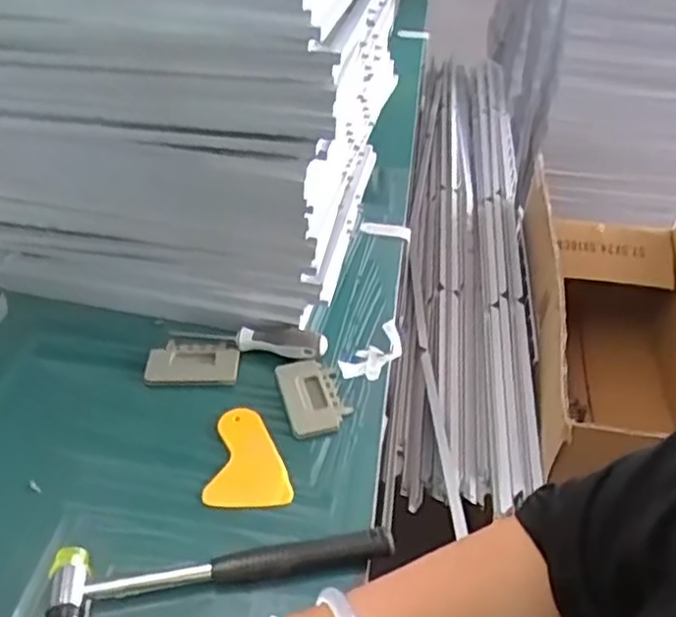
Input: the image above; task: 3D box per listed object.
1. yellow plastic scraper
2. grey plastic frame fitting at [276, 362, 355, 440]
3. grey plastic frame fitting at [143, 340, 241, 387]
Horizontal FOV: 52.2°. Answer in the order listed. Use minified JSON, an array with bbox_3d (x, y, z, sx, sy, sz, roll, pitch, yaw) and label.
[{"bbox_3d":[-0.073,0.127,0.592,0.067,0.008,0.097,5,39,-5],"label":"yellow plastic scraper"},{"bbox_3d":[-0.023,0.080,0.635,0.055,0.010,0.087,-8,43,-16],"label":"grey plastic frame fitting"},{"bbox_3d":[-0.140,0.052,0.667,0.085,0.006,0.059,0,41,0],"label":"grey plastic frame fitting"}]

